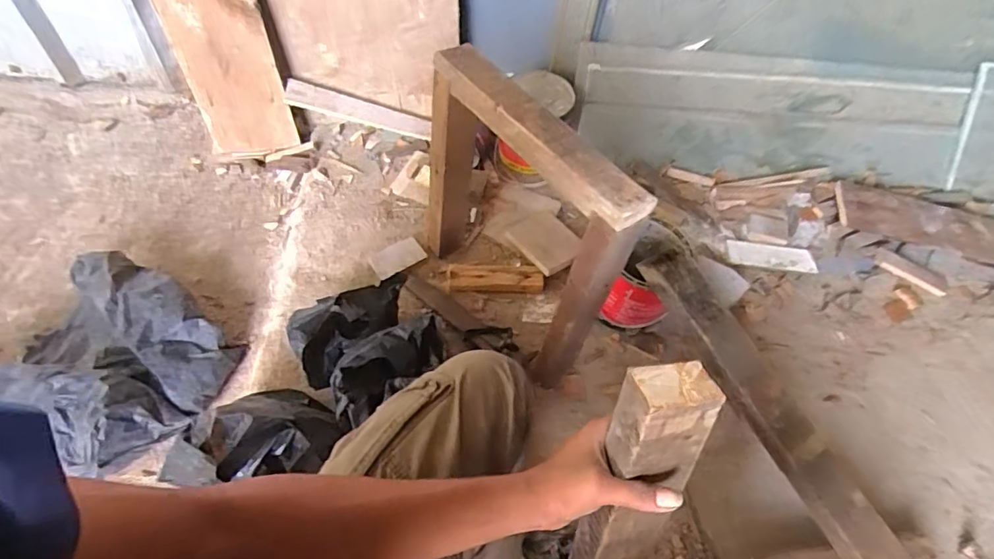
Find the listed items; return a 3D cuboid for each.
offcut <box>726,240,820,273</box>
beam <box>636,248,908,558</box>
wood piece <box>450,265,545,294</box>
[{"bbox_3d":[0.557,-0.047,1.042,0.174,0.007,0.056,5,55,0],"label":"offcut"},{"bbox_3d":[0.388,0.185,0.731,0.080,0.053,0.532,-28,77,-21],"label":"beam"},{"bbox_3d":[-0.001,-0.003,0.960,0.171,0.025,0.048,2,55,-2],"label":"wood piece"}]

